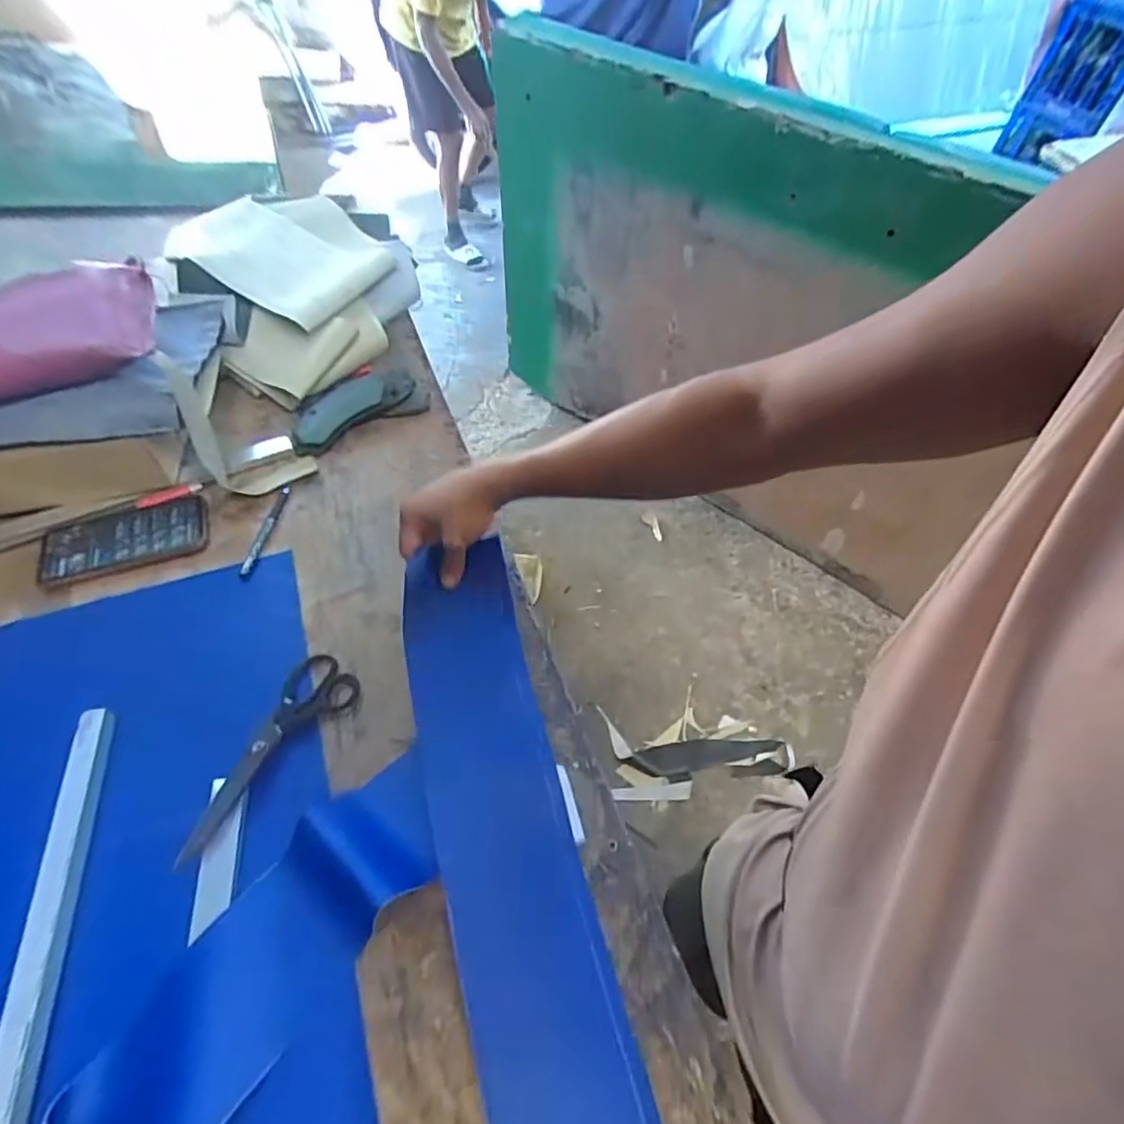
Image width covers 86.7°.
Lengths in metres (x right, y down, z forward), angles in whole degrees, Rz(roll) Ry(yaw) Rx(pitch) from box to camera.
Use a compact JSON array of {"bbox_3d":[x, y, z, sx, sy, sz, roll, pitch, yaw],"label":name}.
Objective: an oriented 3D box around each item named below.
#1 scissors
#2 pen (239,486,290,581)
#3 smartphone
[{"bbox_3d":[-0.265,0.166,0.530,0.065,0.010,0.191,28,57,16],"label":"scissors"},{"bbox_3d":[-0.335,-0.037,0.677,0.015,0.010,0.132,7,54,1],"label":"pen"},{"bbox_3d":[-0.485,-0.029,0.660,0.170,0.015,0.088,-12,56,-12],"label":"smartphone"}]

